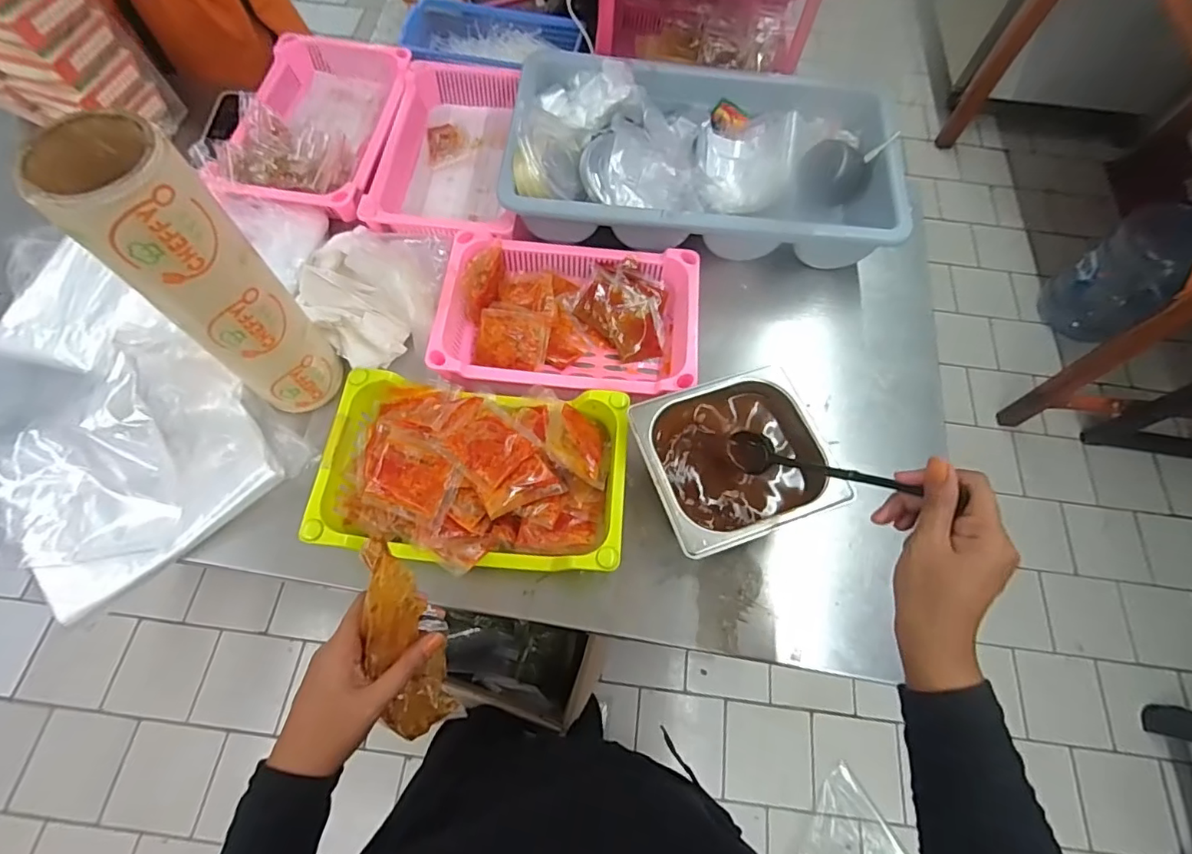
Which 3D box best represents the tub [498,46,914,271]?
[{"bbox_3d":[0.136,-0.357,0.707,0.474,0.090,0.263,4,67,-1],"label":"tub"}]

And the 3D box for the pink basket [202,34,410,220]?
[{"bbox_3d":[-0.372,-0.429,0.748,0.183,0.069,0.328,9,67,1],"label":"pink basket"}]

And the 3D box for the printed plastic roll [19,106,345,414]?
[{"bbox_3d":[-0.336,-0.127,0.479,0.084,0.274,0.091,-35,73,-16],"label":"printed plastic roll"}]

